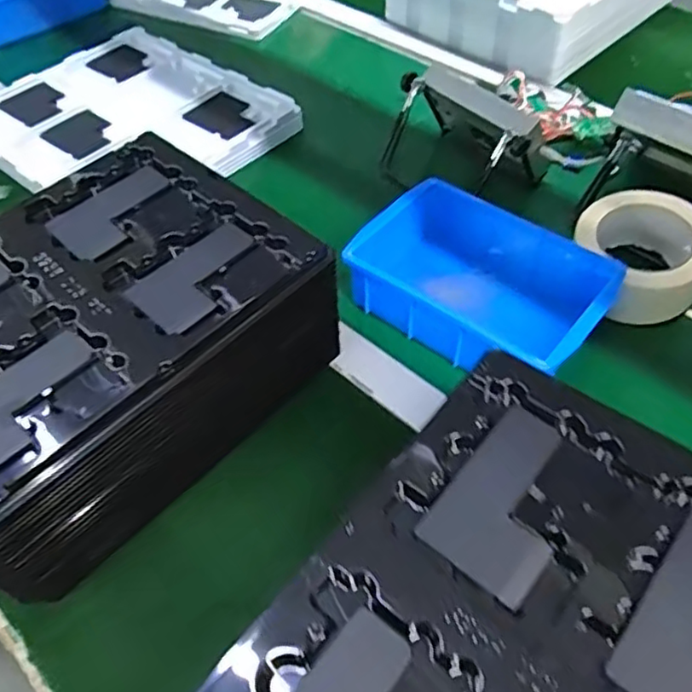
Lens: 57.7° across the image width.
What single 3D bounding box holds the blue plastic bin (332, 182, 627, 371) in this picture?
[{"bbox_3d":[0.118,-0.056,0.543,0.201,0.065,0.142,31,60,24],"label":"blue plastic bin"}]

